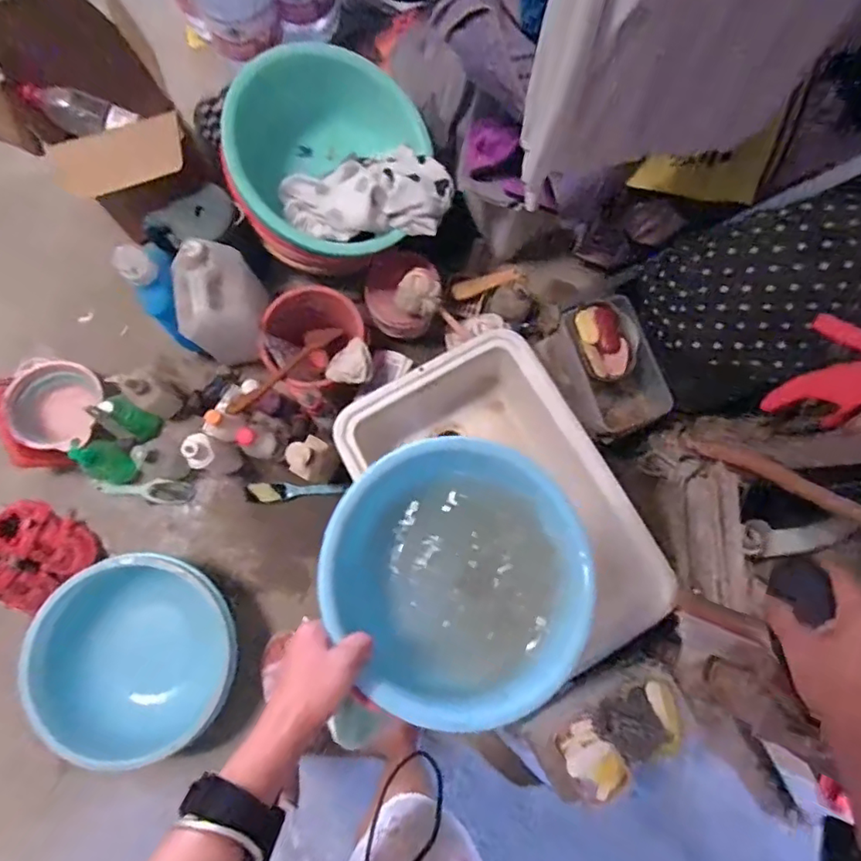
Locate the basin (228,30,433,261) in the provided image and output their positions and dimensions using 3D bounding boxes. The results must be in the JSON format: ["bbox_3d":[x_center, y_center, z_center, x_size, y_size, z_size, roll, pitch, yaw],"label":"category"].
[{"bbox_3d":[-0.202,-0.508,1.030,0.356,0.162,0.356,24,79,-21],"label":"basin"}]

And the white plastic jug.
[{"bbox_3d":[-0.401,-0.232,1.082,0.150,0.208,0.204,-15,80,-2],"label":"white plastic jug"}]

